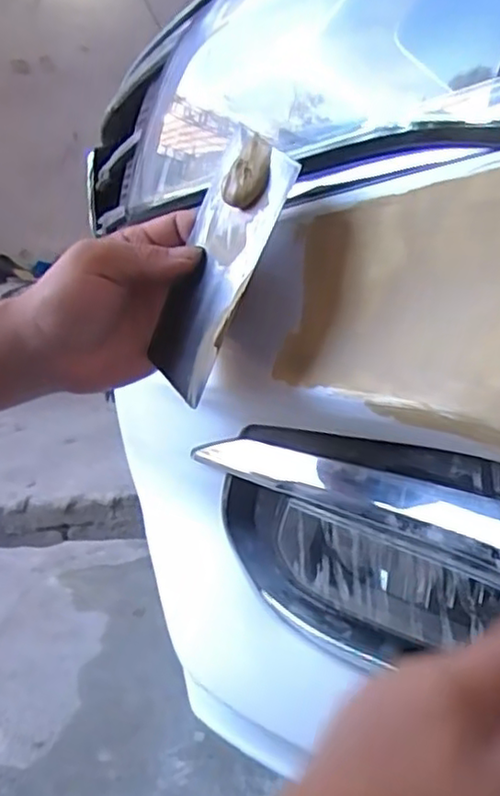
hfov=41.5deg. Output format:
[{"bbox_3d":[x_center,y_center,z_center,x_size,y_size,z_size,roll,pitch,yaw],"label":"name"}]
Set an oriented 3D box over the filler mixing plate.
[{"bbox_3d":[-0.021,-0.069,0.343,0.013,0.133,0.067,13,16,-36],"label":"filler mixing plate"}]

